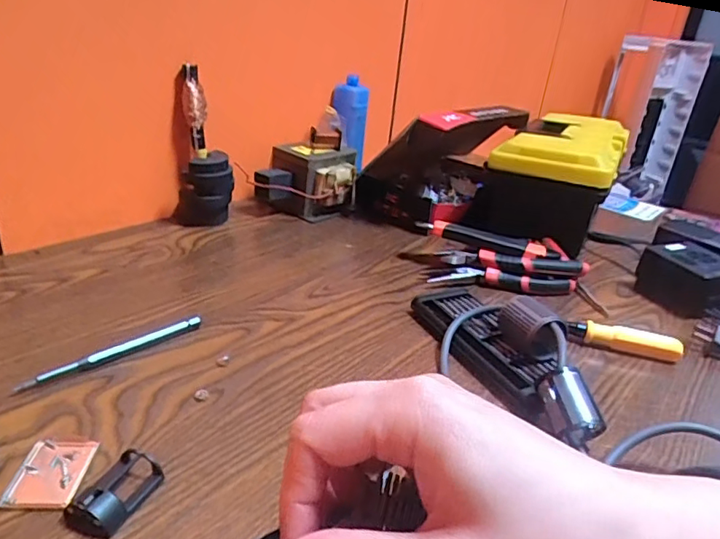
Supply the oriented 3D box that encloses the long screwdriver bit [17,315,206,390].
[{"bbox_3d":[-0.184,0.061,0.413,0.135,0.010,0.010,-18,36,-40],"label":"long screwdriver bit"}]

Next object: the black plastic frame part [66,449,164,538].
[{"bbox_3d":[-0.132,0.120,0.296,0.030,0.015,0.046,17,28,20],"label":"black plastic frame part"}]

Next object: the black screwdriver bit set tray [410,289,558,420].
[{"bbox_3d":[0.106,0.061,0.471,0.063,0.018,0.169,-7,30,-26],"label":"black screwdriver bit set tray"}]

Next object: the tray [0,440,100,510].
[{"bbox_3d":[-0.175,0.114,0.309,0.035,0.004,0.048,4,27,-4],"label":"tray"}]

